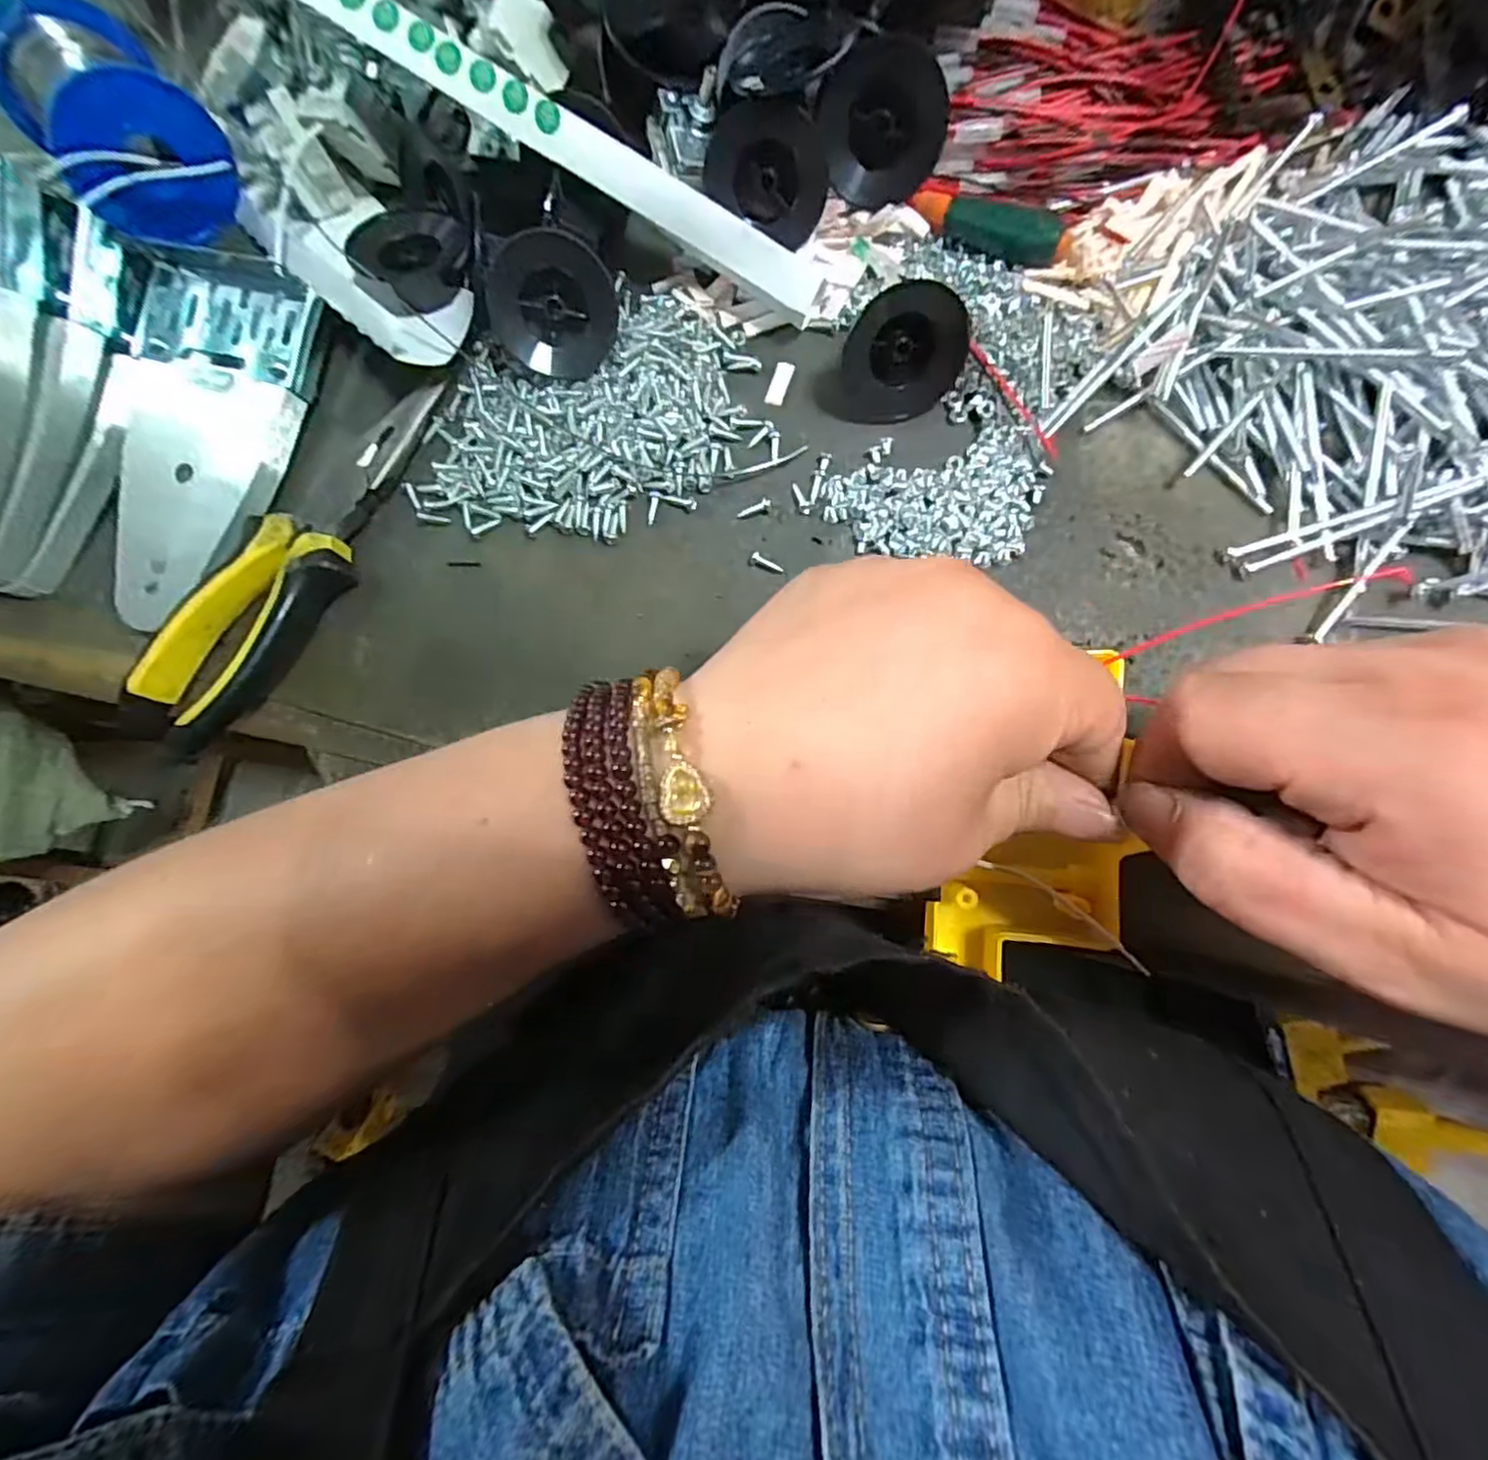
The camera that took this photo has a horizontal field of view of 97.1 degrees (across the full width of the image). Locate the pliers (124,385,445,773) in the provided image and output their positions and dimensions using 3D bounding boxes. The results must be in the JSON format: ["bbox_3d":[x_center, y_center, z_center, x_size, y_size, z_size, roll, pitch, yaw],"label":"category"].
[{"bbox_3d":[-0.188,-0.072,0.272,0.043,0.026,0.177,34,89,9],"label":"pliers"}]

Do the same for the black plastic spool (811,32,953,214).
[{"bbox_3d":[0.054,-0.233,0.254,0.045,0.009,0.048,-3,126,15],"label":"black plastic spool"}]

